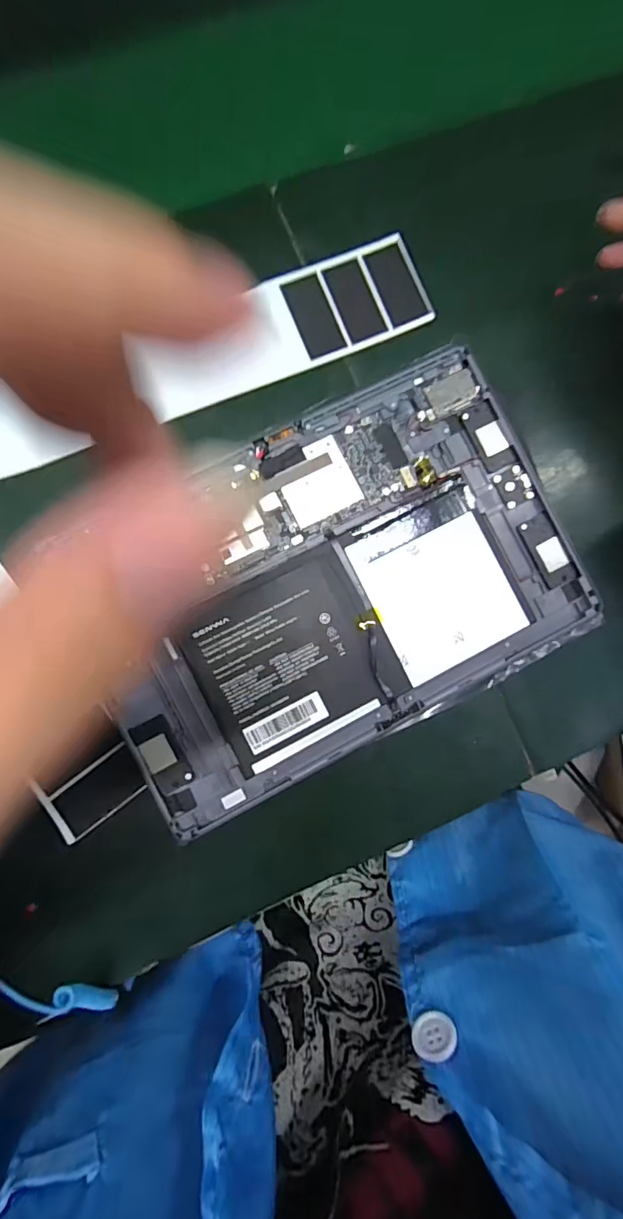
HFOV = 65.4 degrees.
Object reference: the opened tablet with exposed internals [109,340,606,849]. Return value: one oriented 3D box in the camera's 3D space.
[{"bbox_3d":[0.012,-0.014,0.257,0.250,0.005,0.166,-26,89,-6],"label":"opened tablet with exposed internals"}]

